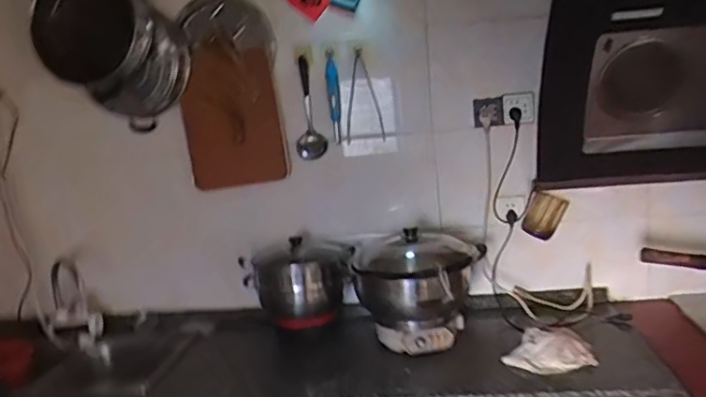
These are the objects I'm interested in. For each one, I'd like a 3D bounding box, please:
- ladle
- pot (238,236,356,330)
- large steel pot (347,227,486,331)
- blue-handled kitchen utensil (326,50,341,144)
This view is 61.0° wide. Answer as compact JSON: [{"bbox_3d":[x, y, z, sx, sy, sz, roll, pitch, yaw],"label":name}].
[{"bbox_3d":[-0.137,-0.272,1.825,0.094,0.294,0.081,-5,11,0],"label":"ladle"},{"bbox_3d":[-0.148,0.251,1.783,0.316,0.226,0.215,-1,12,18],"label":"pot"},{"bbox_3d":[0.172,0.213,1.657,0.368,0.205,0.333,-3,11,8],"label":"large steel pot"},{"bbox_3d":[-0.059,-0.312,1.847,0.037,0.266,0.034,-6,11,-5],"label":"blue-handled kitchen utensil"}]

